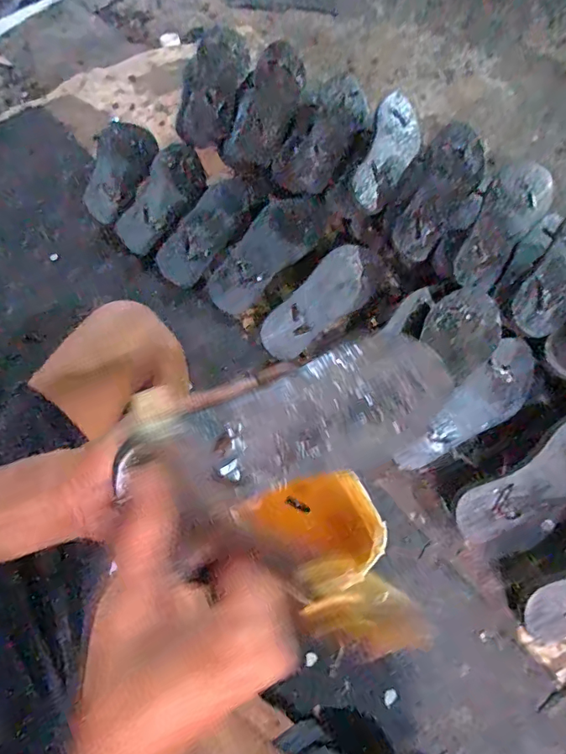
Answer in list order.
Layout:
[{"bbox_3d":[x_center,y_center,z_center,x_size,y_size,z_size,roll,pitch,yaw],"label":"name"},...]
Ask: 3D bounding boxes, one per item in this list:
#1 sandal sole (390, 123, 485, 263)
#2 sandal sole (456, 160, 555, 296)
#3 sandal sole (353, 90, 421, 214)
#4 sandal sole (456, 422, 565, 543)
[{"bbox_3d":[0.243,-0.287,0.722,0.089,0.018,0.231,26,85,10],"label":"sandal sole"},{"bbox_3d":[0.326,-0.223,0.697,0.081,0.022,0.227,32,80,12],"label":"sandal sole"},{"bbox_3d":[0.170,-0.359,0.750,0.083,0.016,0.228,29,71,-17],"label":"sandal sole"},{"bbox_3d":[0.308,0.121,0.564,0.231,0.020,0.086,-36,101,-10],"label":"sandal sole"}]

